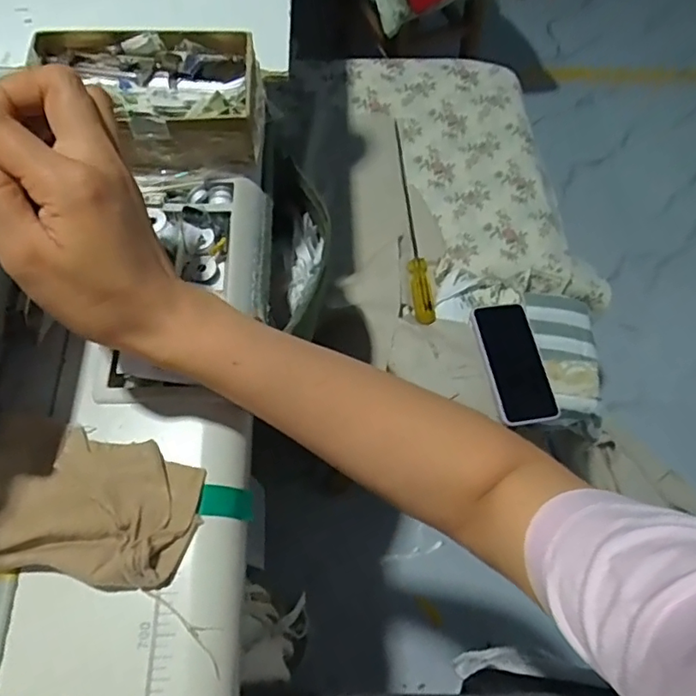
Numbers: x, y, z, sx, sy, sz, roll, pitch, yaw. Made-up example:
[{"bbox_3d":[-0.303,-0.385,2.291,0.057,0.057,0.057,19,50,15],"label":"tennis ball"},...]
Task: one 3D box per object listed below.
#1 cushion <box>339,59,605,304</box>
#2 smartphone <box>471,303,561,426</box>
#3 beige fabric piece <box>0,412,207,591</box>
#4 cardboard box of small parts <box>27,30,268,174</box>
[{"bbox_3d":[0.190,-0.279,0.875,0.290,0.060,0.503,-12,66,-7],"label":"cushion"},{"bbox_3d":[0.212,0.017,0.693,0.082,0.014,0.156,-7,69,-16],"label":"smartphone"},{"bbox_3d":[-0.150,0.082,0.305,0.129,0.018,0.082,8,65,2],"label":"beige fabric piece"},{"bbox_3d":[-0.145,-0.186,0.404,0.162,0.050,0.109,-2,65,-2],"label":"cardboard box of small parts"}]

